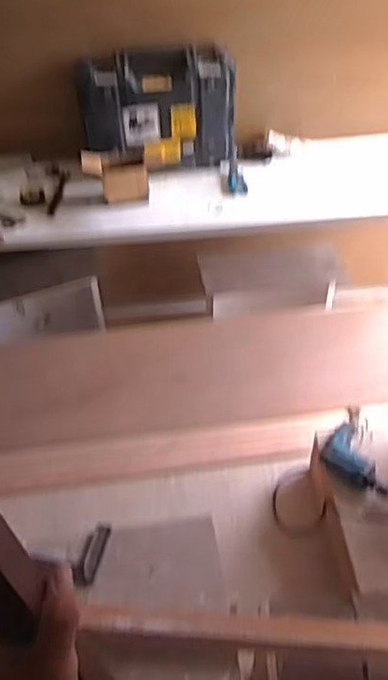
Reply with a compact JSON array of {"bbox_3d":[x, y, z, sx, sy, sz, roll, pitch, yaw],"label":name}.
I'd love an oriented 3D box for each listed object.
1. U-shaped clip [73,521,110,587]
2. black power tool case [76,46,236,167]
[{"bbox_3d":[-0.211,0.439,1.274,0.042,0.020,0.135,8,44,10],"label":"U-shaped clip"},{"bbox_3d":[-0.093,-0.636,1.721,0.423,0.310,0.095,-4,43,-3],"label":"black power tool case"}]

